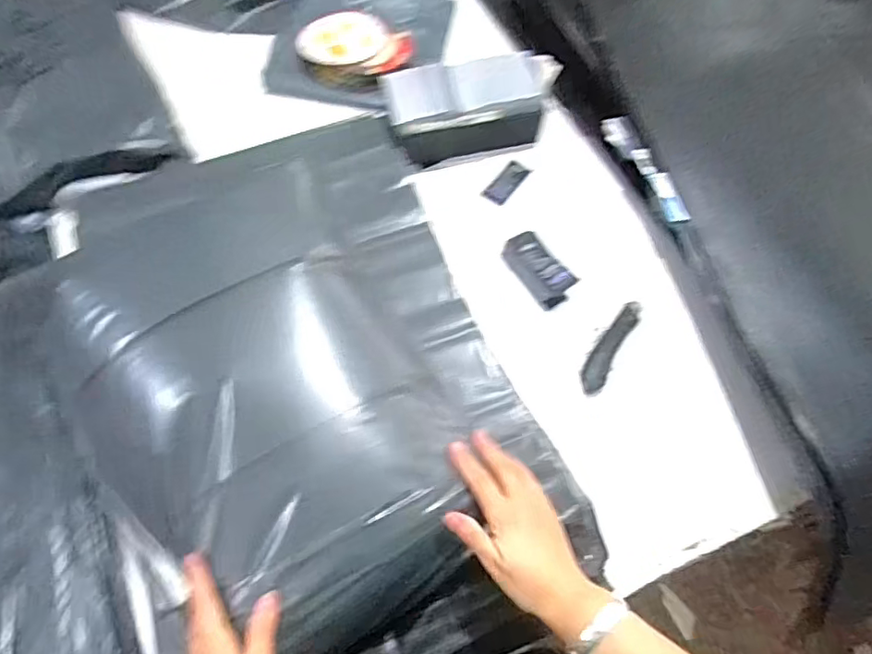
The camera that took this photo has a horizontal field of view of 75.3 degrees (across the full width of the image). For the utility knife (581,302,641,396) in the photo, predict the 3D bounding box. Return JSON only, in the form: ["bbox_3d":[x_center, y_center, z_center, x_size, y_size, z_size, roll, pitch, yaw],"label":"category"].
[{"bbox_3d":[0.216,0.020,0.696,0.031,0.020,0.137,31,66,11],"label":"utility knife"}]

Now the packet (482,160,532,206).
[{"bbox_3d":[0.102,-0.209,0.817,0.038,0.006,0.088,35,67,12],"label":"packet"}]

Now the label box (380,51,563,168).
[{"bbox_3d":[0.049,-0.313,0.813,0.236,0.081,0.114,-10,65,-9],"label":"label box"}]

